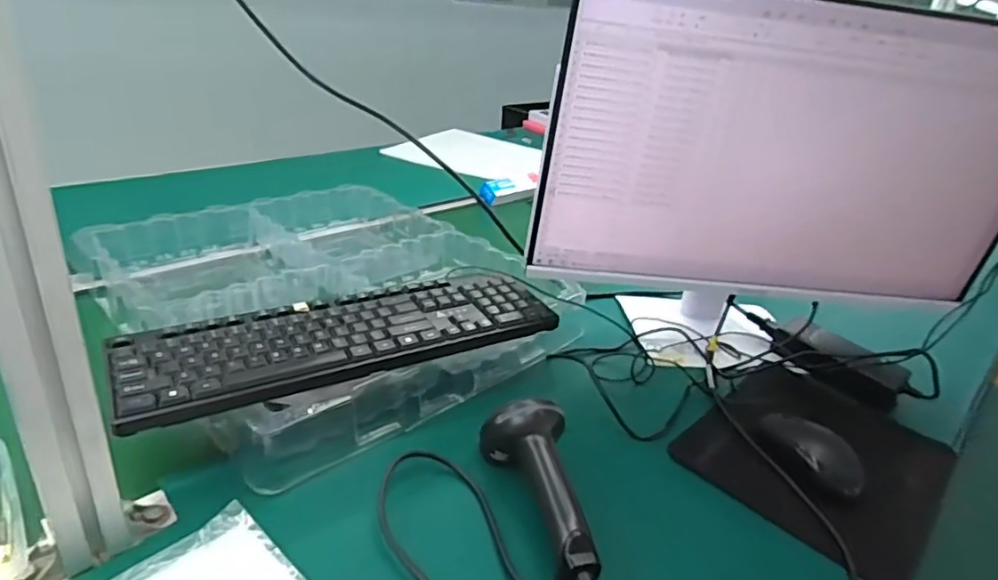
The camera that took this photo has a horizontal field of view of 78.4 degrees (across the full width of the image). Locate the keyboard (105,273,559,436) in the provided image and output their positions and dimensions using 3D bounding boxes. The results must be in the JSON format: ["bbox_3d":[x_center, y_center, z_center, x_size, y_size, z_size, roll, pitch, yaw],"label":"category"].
[{"bbox_3d":[-0.138,0.041,0.586,0.398,0.026,0.114,-10,31,-31],"label":"keyboard"}]

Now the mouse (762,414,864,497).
[{"bbox_3d":[0.312,0.161,0.604,0.059,0.034,0.094,-8,30,-28],"label":"mouse"}]

